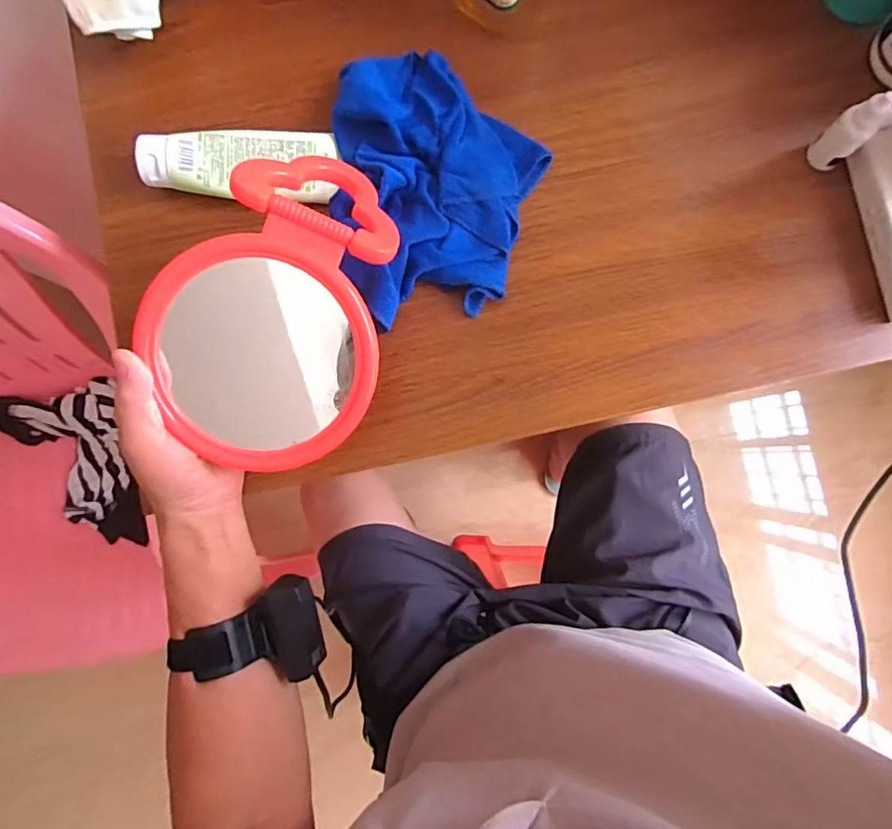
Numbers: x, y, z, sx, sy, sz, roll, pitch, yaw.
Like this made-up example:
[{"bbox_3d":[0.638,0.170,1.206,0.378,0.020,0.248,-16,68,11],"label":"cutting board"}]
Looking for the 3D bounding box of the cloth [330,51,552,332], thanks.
[{"bbox_3d":[-0.008,-0.176,0.421,0.153,0.040,0.204,1,86,4],"label":"cloth"}]

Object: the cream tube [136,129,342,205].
[{"bbox_3d":[-0.158,-0.198,0.427,0.141,0.036,0.060,3,86,4],"label":"cream tube"}]

